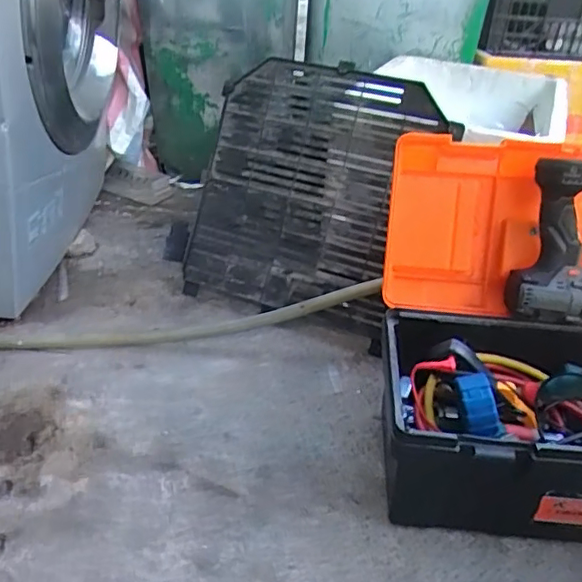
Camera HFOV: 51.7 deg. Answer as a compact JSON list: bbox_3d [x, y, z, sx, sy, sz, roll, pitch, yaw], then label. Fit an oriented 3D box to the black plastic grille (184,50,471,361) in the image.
[{"bbox_3d":[0.021,-0.170,1.003,0.380,0.419,0.061,18,0,16],"label":"black plastic grille"}]

